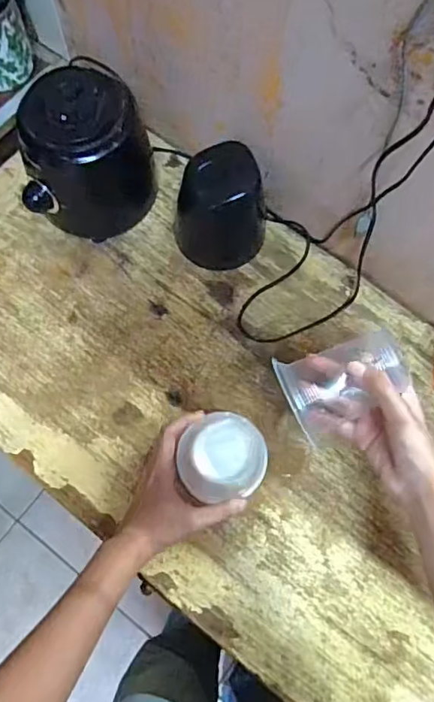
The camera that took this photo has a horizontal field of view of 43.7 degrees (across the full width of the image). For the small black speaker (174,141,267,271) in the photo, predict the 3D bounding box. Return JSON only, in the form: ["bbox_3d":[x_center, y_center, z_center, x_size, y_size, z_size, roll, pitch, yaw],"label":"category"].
[{"bbox_3d":[0.006,-0.168,0.648,0.104,0.126,0.087,14,73,4],"label":"small black speaker"}]

